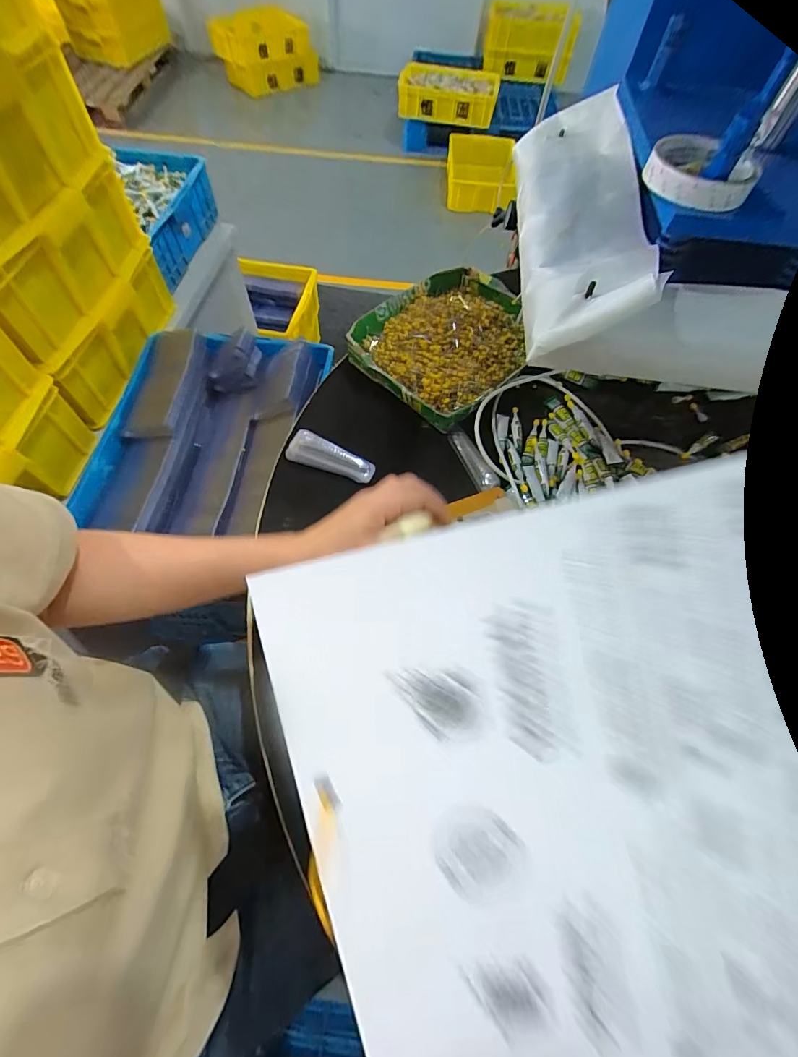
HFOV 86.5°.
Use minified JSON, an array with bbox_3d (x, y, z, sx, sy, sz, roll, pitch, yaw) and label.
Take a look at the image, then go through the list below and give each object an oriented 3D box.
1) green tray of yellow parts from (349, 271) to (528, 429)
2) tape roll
[{"bbox_3d":[0.081,-0.279,0.612,0.206,0.038,0.280,41,67,17],"label":"green tray of yellow parts"},{"bbox_3d":[0.264,-0.315,0.375,0.087,0.022,0.087,21,63,8],"label":"tape roll"}]

